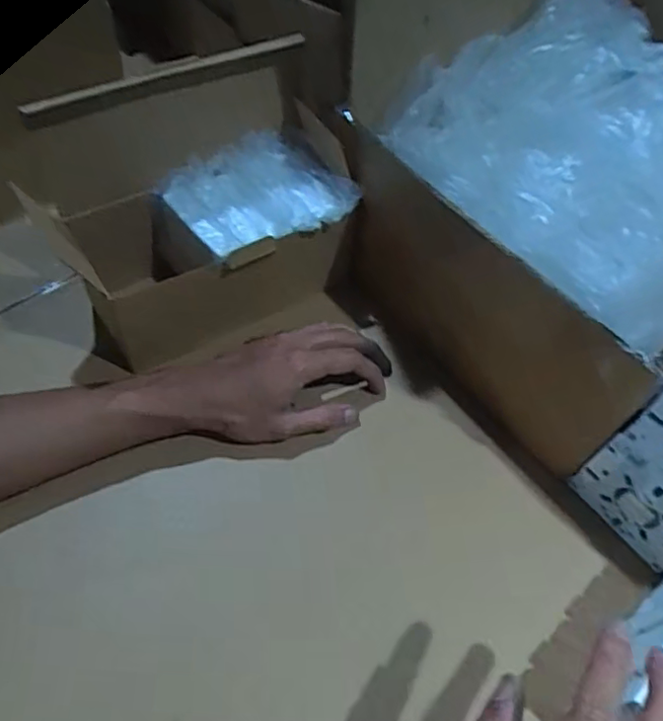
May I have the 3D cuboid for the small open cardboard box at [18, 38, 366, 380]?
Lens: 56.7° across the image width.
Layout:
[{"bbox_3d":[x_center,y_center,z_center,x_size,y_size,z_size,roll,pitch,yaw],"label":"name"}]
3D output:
[{"bbox_3d":[-0.101,-0.120,0.471,0.215,0.171,0.132,-30,64,-23],"label":"small open cardboard box"}]

